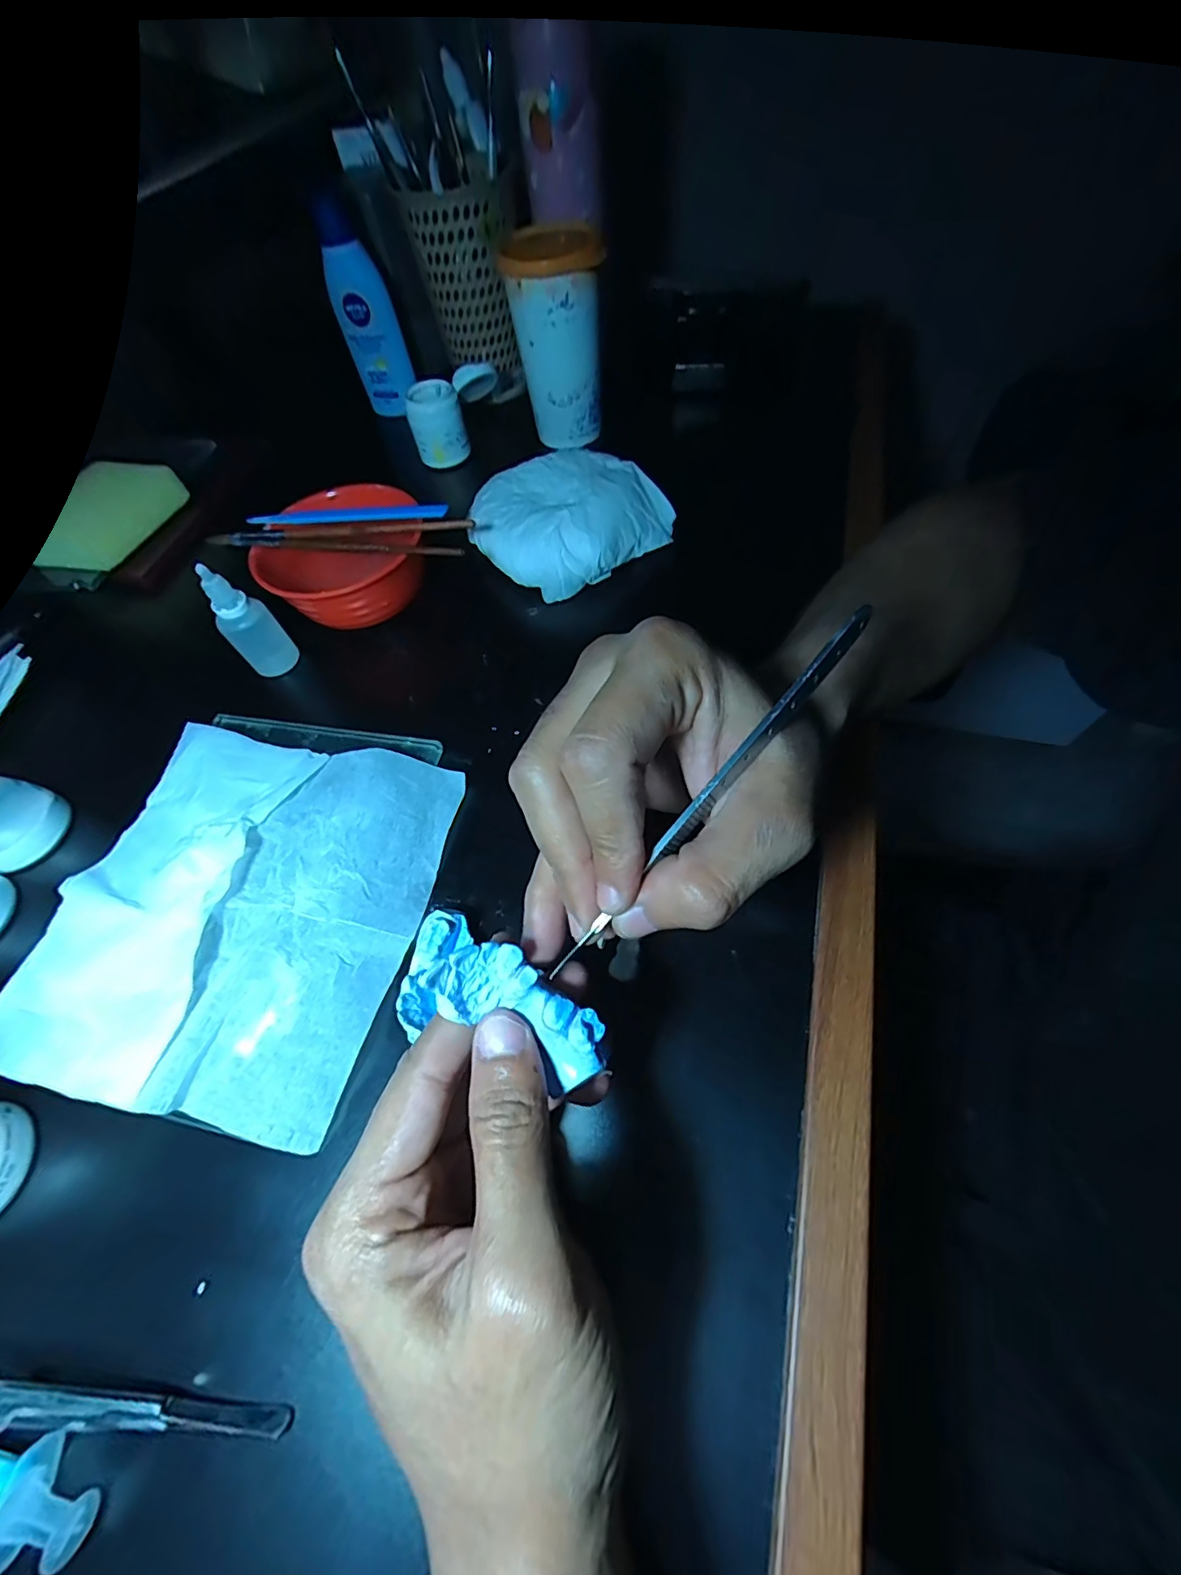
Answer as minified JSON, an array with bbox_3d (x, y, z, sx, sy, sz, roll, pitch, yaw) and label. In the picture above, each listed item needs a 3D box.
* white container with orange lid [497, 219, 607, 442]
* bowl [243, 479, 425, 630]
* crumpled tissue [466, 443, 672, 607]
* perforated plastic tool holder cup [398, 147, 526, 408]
[{"bbox_3d":[-0.026,-0.351,0.435,0.070,0.123,0.073,-9,59,0],"label":"white container with orange lid"},{"bbox_3d":[-0.164,-0.151,0.371,0.107,0.062,0.091,-13,59,-2],"label":"bowl"},{"bbox_3d":[-0.020,-0.191,0.391,0.116,0.045,0.117,-42,65,-18],"label":"crumpled tissue"},{"bbox_3d":[-0.092,-0.436,0.480,0.077,0.135,0.093,16,62,14],"label":"perforated plastic tool holder cup"}]

